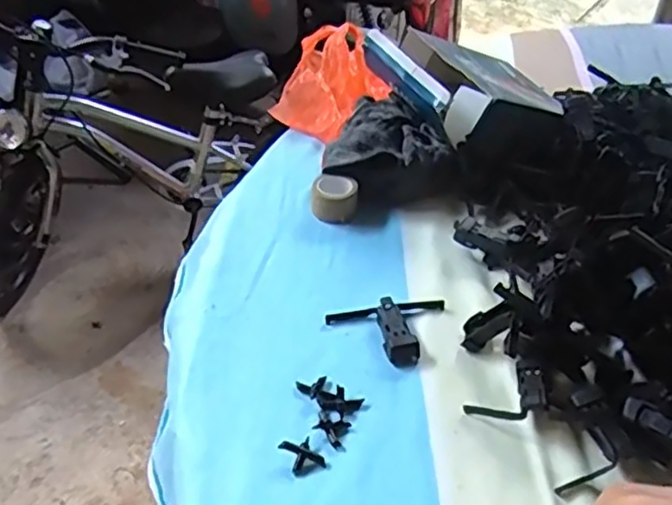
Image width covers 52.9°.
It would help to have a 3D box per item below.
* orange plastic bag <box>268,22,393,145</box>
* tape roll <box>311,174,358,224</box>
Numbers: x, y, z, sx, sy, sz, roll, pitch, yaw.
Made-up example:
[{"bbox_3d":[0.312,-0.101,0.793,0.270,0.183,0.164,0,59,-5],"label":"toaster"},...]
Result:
[{"bbox_3d":[0.001,-0.178,0.690,0.105,0.057,0.161,12,41,12],"label":"orange plastic bag"},{"bbox_3d":[-0.001,-0.045,0.551,0.034,0.023,0.035,8,40,7],"label":"tape roll"}]

